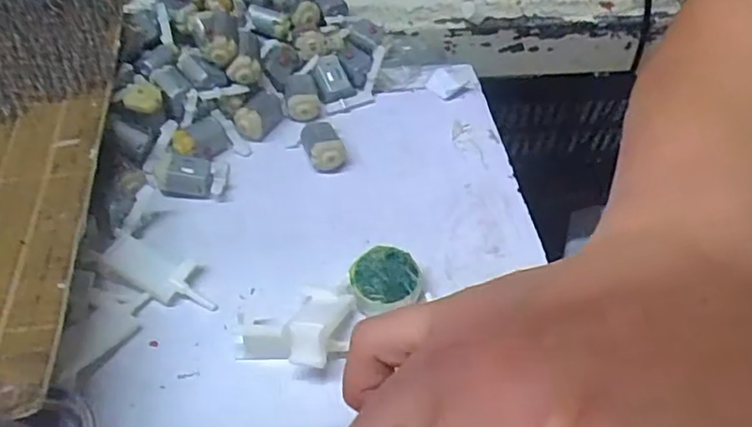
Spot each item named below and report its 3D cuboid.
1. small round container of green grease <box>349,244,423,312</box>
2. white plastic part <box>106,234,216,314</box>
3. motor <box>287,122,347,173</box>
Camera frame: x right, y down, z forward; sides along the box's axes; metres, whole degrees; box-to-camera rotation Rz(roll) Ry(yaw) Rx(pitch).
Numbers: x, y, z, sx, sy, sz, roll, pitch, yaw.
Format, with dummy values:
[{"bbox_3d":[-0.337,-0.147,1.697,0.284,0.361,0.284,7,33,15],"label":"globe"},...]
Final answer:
[{"bbox_3d":[0.004,0.033,0.305,0.030,0.019,0.032,3,48,-3],"label":"small round container of green grease"},{"bbox_3d":[-0.098,0.028,0.303,0.054,0.008,0.024,30,50,-1],"label":"white plastic part"},{"bbox_3d":[-0.032,-0.037,0.363,0.024,0.018,0.027,-12,50,-16],"label":"motor"}]

